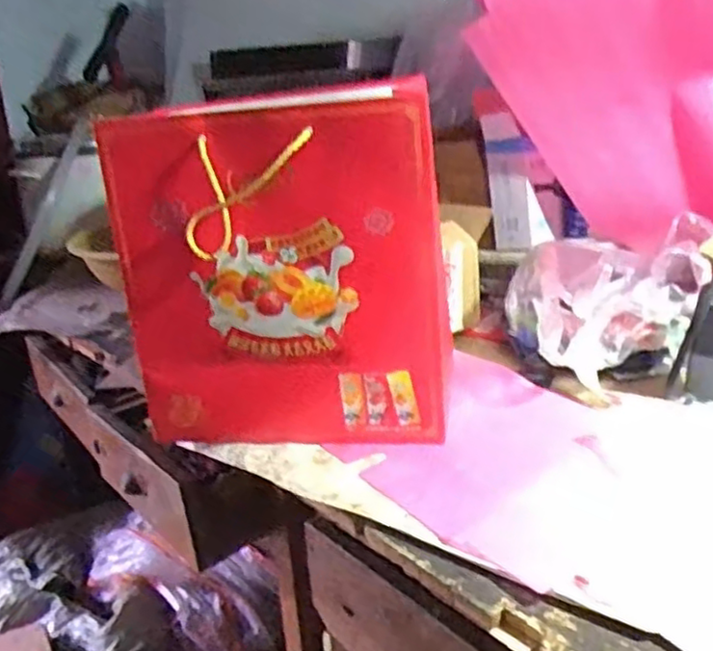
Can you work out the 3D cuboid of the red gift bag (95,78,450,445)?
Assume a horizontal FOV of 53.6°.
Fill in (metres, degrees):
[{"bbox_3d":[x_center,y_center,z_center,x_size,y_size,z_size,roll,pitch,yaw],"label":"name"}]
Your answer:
[{"bbox_3d":[-0.073,-0.034,0.680,0.312,0.343,0.069,1,22,9],"label":"red gift bag"}]

